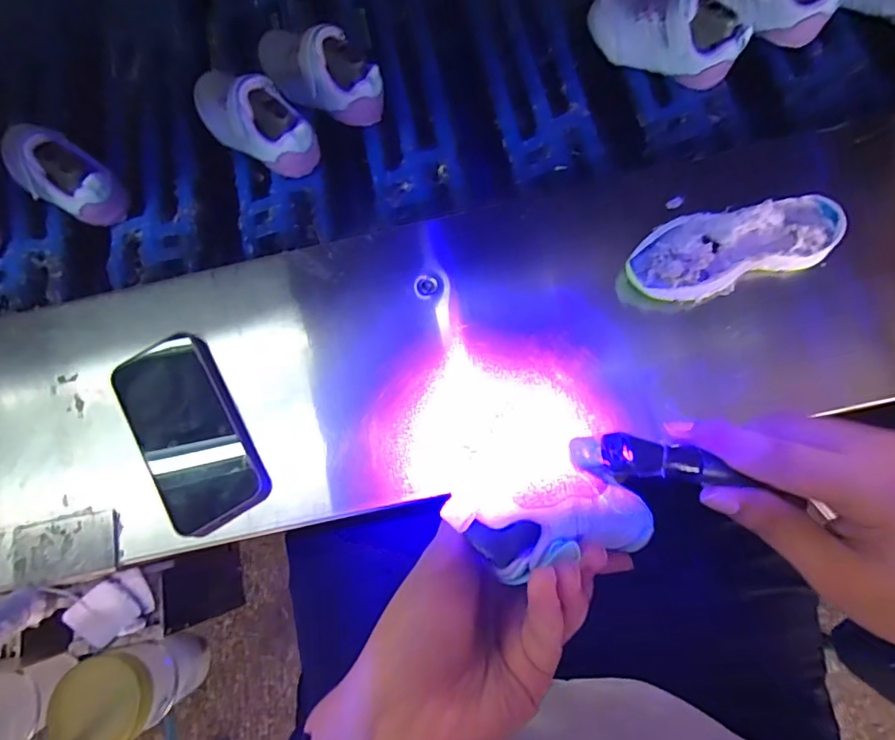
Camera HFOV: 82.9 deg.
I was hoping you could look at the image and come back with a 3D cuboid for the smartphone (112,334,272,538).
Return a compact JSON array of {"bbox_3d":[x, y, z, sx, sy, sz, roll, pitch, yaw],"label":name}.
[{"bbox_3d":[-0.214,0.051,0.422,0.079,0.015,0.161,-29,77,-7],"label":"smartphone"}]

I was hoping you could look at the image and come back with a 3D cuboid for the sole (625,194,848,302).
[{"bbox_3d":[0.232,-0.101,0.405,0.168,0.033,0.067,-17,87,4],"label":"sole"}]

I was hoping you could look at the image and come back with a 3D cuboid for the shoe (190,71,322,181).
[{"bbox_3d":[-0.195,-0.251,0.504,0.141,0.072,0.064,31,91,5],"label":"shoe"}]

